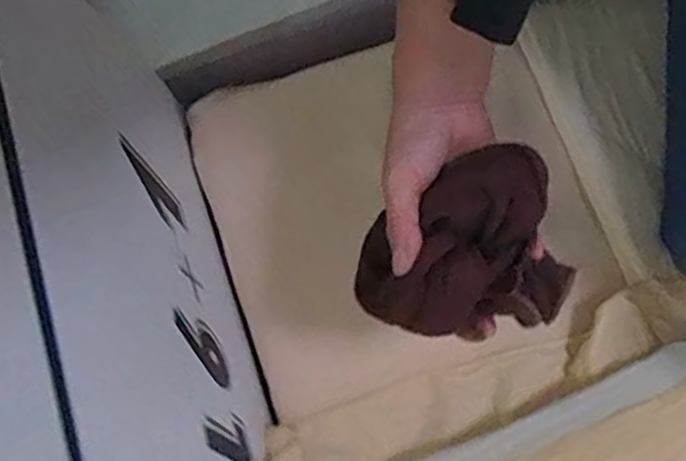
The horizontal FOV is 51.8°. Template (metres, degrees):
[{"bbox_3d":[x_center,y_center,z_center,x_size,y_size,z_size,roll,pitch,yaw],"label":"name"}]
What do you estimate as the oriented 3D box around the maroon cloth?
[{"bbox_3d":[0.069,0.011,0.421,0.120,0.054,0.101,-18,71,-5],"label":"maroon cloth"}]

